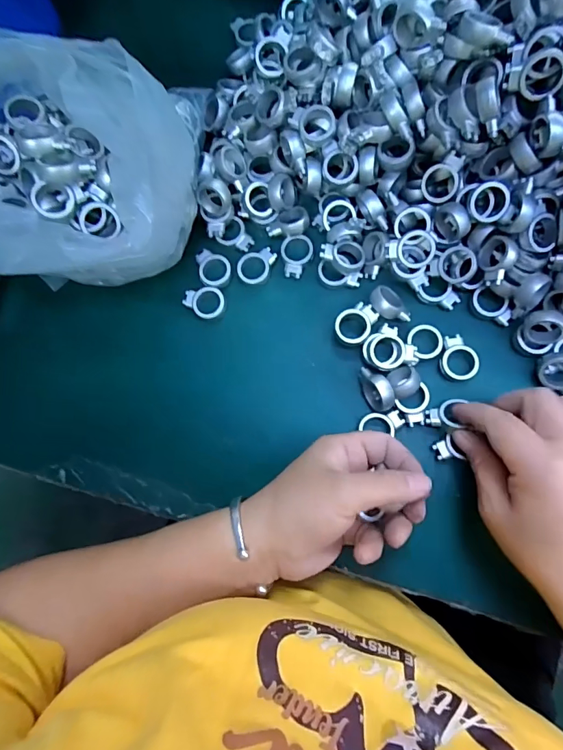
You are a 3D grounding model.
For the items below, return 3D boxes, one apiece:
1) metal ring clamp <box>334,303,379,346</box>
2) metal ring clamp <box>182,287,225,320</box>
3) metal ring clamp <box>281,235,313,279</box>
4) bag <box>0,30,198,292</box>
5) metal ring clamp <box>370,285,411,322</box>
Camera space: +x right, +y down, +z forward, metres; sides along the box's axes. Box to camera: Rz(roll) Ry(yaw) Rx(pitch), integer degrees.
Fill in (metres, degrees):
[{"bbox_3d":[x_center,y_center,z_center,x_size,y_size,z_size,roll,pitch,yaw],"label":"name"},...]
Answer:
[{"bbox_3d":[0.055,-0.037,0.321,0.033,0.017,0.025,-38,79,0],"label":"metal ring clamp"},{"bbox_3d":[-0.061,-0.057,0.340,0.033,0.008,0.026,7,82,8],"label":"metal ring clamp"},{"bbox_3d":[0.013,-0.093,0.338,0.024,0.006,0.033,-1,81,6],"label":"metal ring clamp"},{"bbox_3d":[-0.149,-0.129,0.302,0.179,0.118,0.139,20,84,9],"label":"bag"},{"bbox_3d":[0.080,-0.051,0.320,0.022,0.014,0.031,-29,79,1],"label":"metal ring clamp"}]

